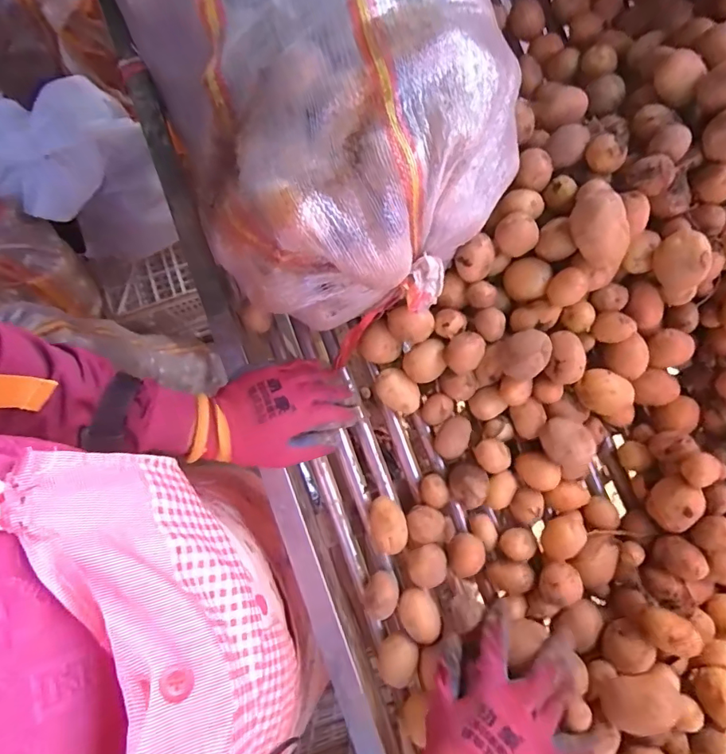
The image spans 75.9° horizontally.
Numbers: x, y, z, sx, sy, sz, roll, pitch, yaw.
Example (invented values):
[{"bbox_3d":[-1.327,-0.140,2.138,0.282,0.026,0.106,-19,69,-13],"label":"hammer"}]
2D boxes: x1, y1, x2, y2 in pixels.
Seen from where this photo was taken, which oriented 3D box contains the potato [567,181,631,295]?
[{"bbox_3d":[0.216,-0.140,0.434,0.043,0.041,0.093,-12,79,-2],"label":"potato"}]

